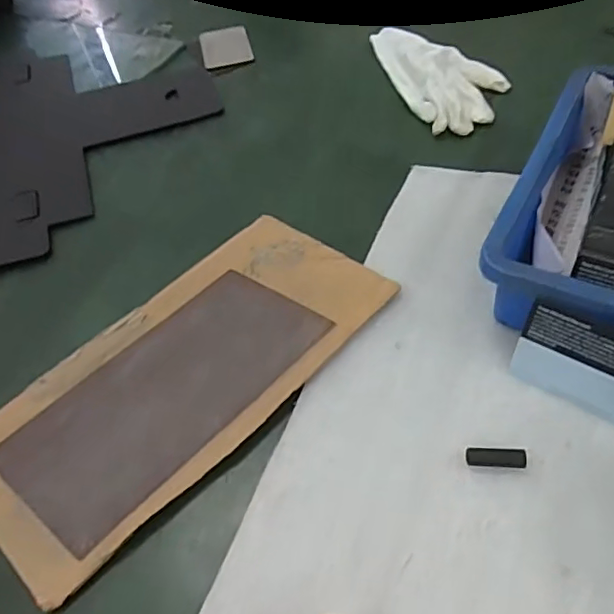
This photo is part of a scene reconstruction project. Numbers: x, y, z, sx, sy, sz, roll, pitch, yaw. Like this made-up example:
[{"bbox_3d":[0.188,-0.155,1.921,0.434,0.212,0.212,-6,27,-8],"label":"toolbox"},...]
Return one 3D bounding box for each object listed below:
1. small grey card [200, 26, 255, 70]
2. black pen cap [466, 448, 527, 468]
[{"bbox_3d":[-0.093,-0.300,0.660,0.056,0.010,0.083,-13,50,-4],"label":"small grey card"},{"bbox_3d":[0.103,0.081,0.311,0.030,0.009,0.011,3,51,10],"label":"black pen cap"}]

